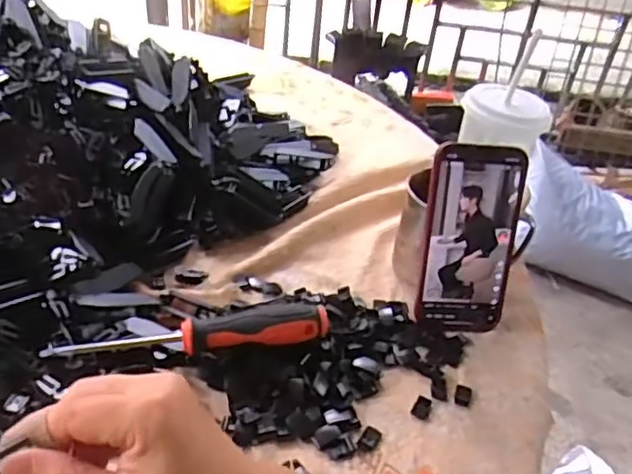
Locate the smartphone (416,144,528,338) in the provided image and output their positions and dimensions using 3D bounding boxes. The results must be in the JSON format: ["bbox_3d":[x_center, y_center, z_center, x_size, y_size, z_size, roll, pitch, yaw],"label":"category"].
[{"bbox_3d":[0.130,0.003,0.508,0.077,0.161,0.010,1,19,-3],"label":"smartphone"}]

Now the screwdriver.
[{"bbox_3d":[-0.093,0.073,0.455,0.203,0.032,0.032,-2,39,-12],"label":"screwdriver"}]

